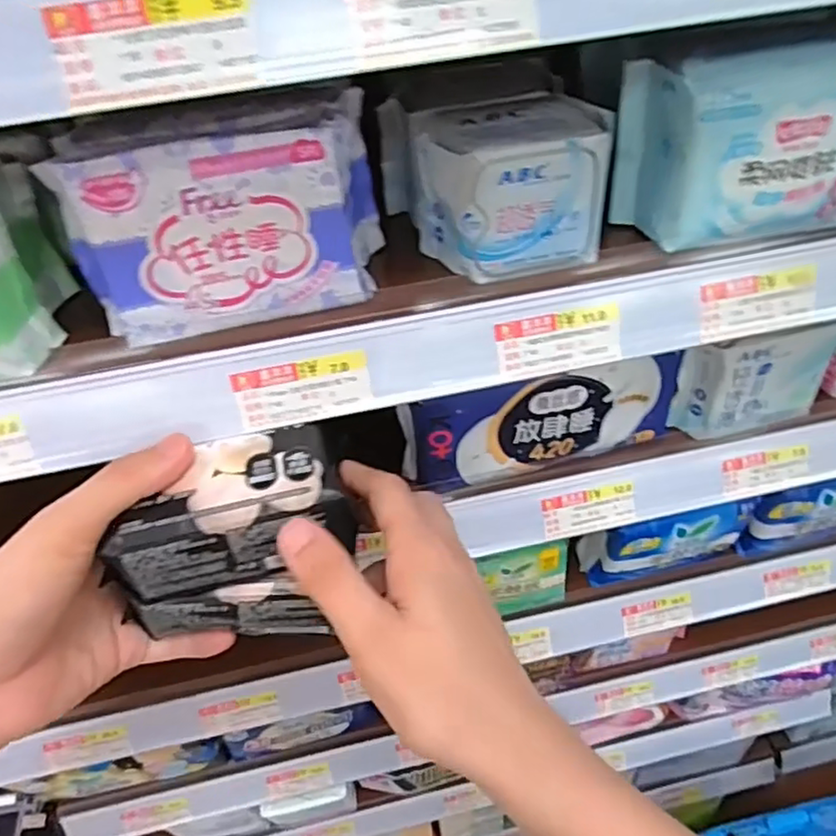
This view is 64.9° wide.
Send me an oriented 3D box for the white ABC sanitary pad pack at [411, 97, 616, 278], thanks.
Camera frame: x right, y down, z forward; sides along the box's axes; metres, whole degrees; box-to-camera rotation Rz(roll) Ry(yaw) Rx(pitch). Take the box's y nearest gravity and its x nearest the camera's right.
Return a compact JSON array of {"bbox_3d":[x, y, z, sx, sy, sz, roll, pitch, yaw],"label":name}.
[{"bbox_3d":[0.047,-0.116,0.331,0.094,0.065,0.061,-10,45,-5],"label":"white ABC sanitary pad pack"}]

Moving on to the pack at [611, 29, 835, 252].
[{"bbox_3d":[0.169,-0.138,0.322,0.127,0.084,0.051,-9,45,-4],"label":"pack"}]

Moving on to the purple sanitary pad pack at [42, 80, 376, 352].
[{"bbox_3d":[-0.082,-0.093,0.303,0.136,0.082,0.048,-16,46,-10],"label":"purple sanitary pad pack"}]

